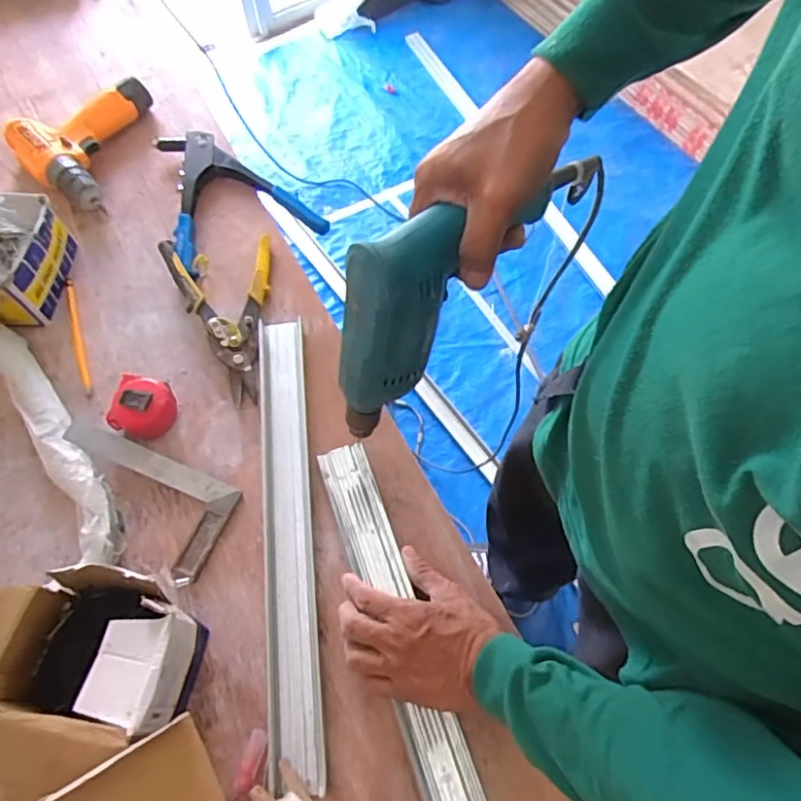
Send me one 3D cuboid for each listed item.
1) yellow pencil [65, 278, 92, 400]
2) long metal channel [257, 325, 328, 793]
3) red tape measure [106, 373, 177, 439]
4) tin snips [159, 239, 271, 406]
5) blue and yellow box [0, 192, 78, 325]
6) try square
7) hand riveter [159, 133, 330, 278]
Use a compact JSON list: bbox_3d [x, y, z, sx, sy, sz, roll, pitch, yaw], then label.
[{"bbox_3d":[-0.393,-0.079,0.722,0.012,0.007,0.175,-17,65,-11],"label":"yellow pencil"},{"bbox_3d":[-0.119,0.121,0.618,0.052,0.028,0.476,-5,63,-6],"label":"long metal channel"},{"bbox_3d":[-0.282,0.008,0.655,0.065,0.042,0.063,0,64,1],"label":"red tape measure"},{"bbox_3d":[-0.206,-0.103,0.710,0.124,0.046,0.217,-12,64,-9],"label":"tin snips"},{"bbox_3d":[-0.468,-0.165,0.709,0.094,0.091,0.145,0,64,1],"label":"blue and yellow box"},{"bbox_3d":[-0.281,0.095,0.615,0.206,0.032,0.105,23,64,9],"label":"try square"},{"bbox_3d":[-0.234,-0.290,0.812,0.195,0.034,0.239,-25,66,-10],"label":"hand riveter"}]

